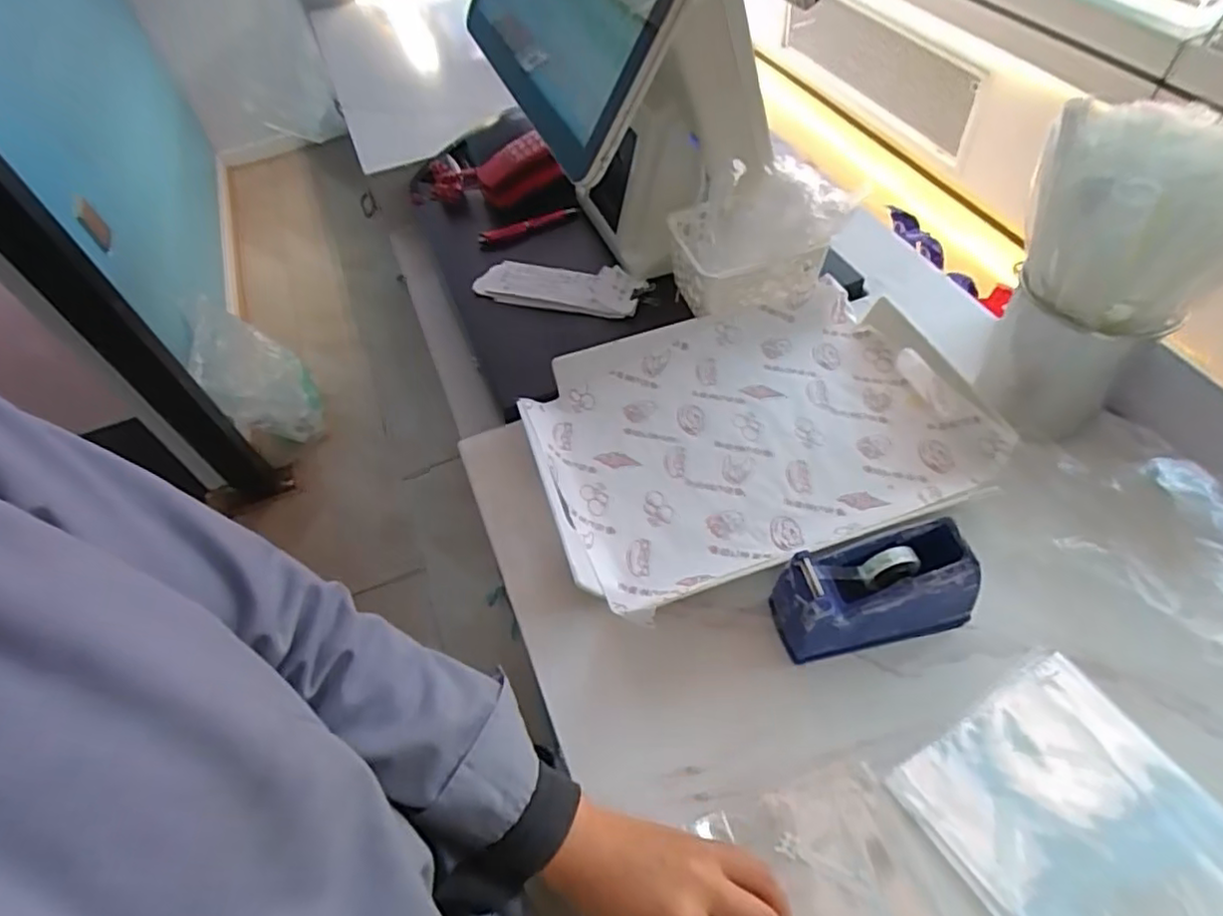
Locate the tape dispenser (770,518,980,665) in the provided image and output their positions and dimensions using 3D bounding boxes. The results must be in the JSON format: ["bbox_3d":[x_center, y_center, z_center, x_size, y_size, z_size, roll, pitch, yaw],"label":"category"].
[{"bbox_3d":[0.191,0.094,0.472,0.138,0.085,0.057,-10,53,-2],"label":"tape dispenser"}]

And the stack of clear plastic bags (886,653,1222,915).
[{"bbox_3d":[0.314,0.255,0.395,0.165,0.013,0.229,-29,56,-15],"label":"stack of clear plastic bags"}]

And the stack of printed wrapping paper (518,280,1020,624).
[{"bbox_3d":[0.131,-0.023,0.596,0.391,0.040,0.263,-17,54,-7],"label":"stack of printed wrapping paper"}]

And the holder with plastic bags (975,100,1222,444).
[{"bbox_3d":[0.370,-0.126,0.506,0.116,0.246,0.134,-39,59,-21],"label":"holder with plastic bags"}]

